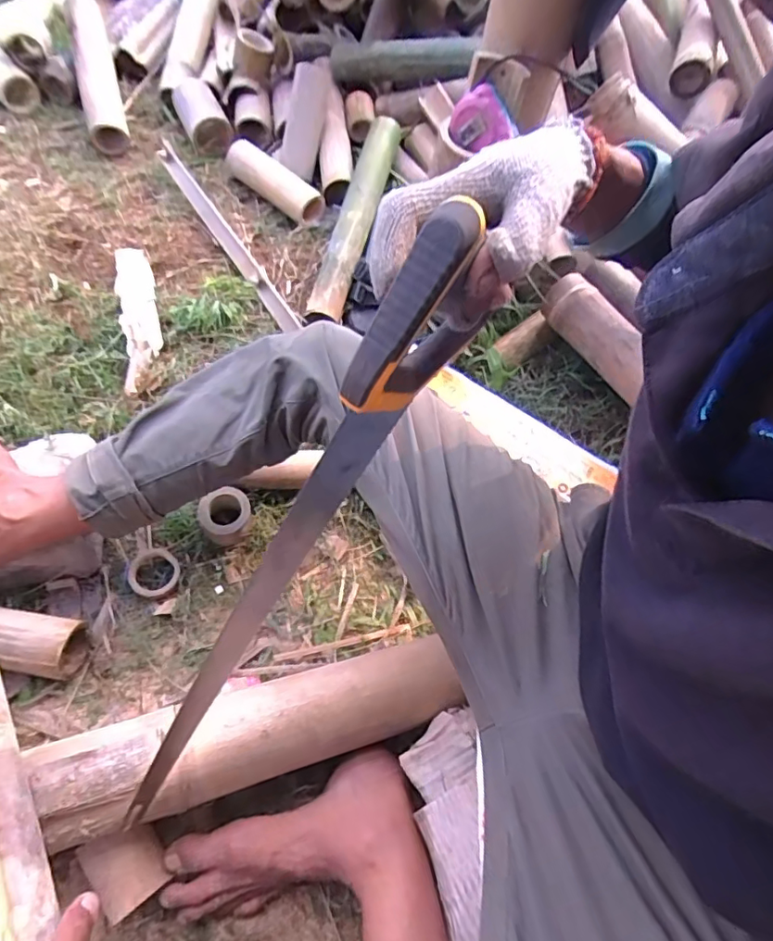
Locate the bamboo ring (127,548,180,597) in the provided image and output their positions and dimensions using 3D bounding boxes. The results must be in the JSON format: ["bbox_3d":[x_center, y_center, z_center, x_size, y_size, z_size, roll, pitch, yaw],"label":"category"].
[{"bbox_3d":[-0.302,0.131,0.708,0.062,0.017,0.064,2,54,-3],"label":"bamboo ring"}]

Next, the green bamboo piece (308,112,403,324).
[{"bbox_3d":[-0.052,-0.437,0.935,0.058,0.046,0.412,14,73,5],"label":"green bamboo piece"}]

